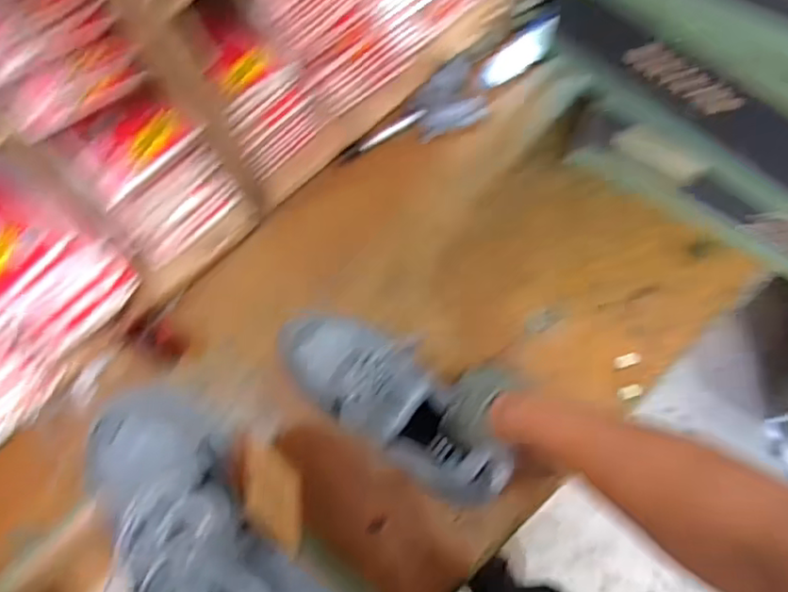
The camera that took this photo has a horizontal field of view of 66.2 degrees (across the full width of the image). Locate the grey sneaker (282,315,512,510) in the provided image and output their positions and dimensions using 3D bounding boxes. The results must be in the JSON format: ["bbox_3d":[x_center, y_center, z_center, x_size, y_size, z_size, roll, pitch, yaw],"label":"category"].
[{"bbox_3d":[-0.007,0.103,0.648,0.282,0.107,0.092,38,76,20],"label":"grey sneaker"}]

